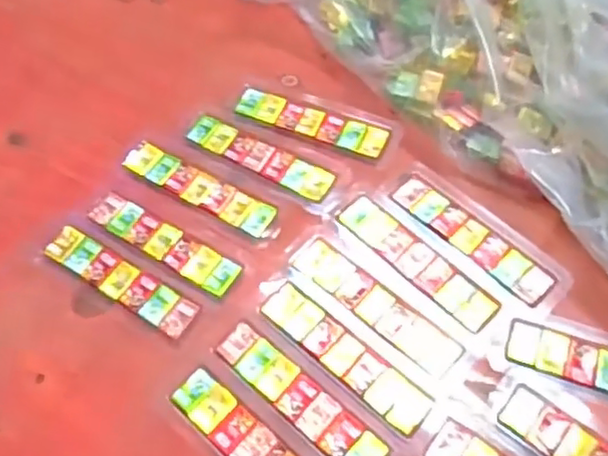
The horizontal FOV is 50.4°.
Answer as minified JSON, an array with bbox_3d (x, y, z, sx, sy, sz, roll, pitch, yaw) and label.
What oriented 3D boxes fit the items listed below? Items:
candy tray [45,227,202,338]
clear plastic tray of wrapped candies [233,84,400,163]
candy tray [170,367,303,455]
[{"bbox_3d":[-0.123,0.034,0.430,0.120,0.005,0.026,27,64,20],"label":"candy tray"},{"bbox_3d":[0.008,-0.083,0.491,0.129,0.006,0.039,20,62,17],"label":"clear plastic tray of wrapped candies"},{"bbox_3d":[-0.028,0.127,0.370,0.120,0.004,0.031,36,67,24],"label":"candy tray"}]

